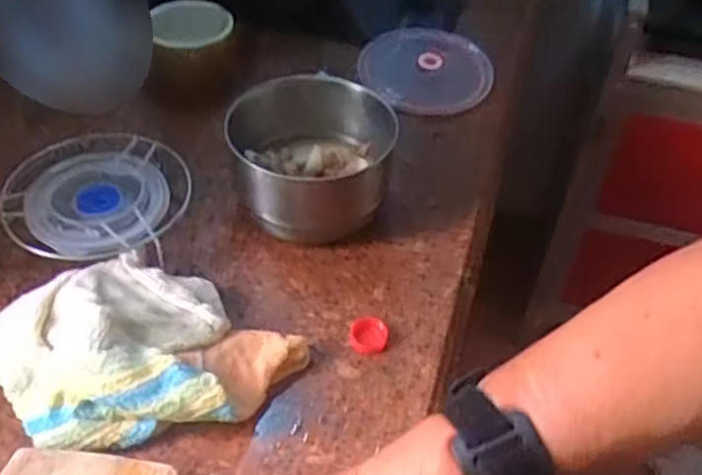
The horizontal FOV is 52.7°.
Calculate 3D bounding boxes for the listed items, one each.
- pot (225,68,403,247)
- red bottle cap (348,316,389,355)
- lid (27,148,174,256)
[{"bbox_3d":[-0.034,-0.065,0.614,0.135,0.098,0.145,2,44,-2],"label":"pot"},{"bbox_3d":[0.013,0.075,0.540,0.029,0.011,0.029,2,44,-2],"label":"red bottle cap"},{"bbox_3d":[-0.198,-0.028,0.570,0.110,0.025,0.097,-29,59,-23],"label":"lid"}]

